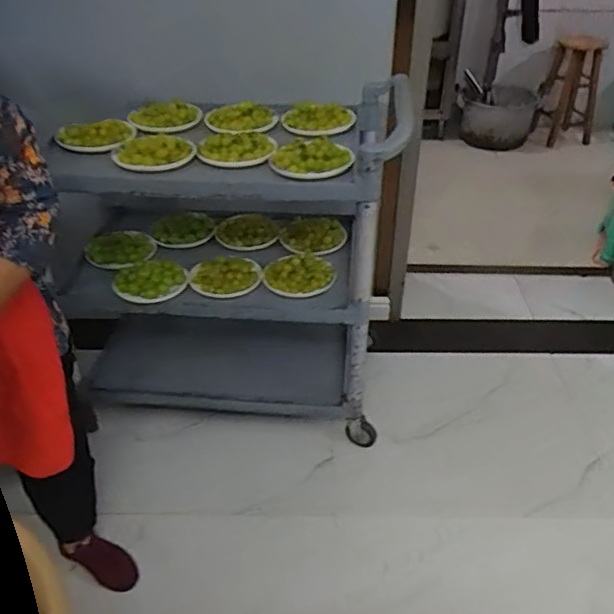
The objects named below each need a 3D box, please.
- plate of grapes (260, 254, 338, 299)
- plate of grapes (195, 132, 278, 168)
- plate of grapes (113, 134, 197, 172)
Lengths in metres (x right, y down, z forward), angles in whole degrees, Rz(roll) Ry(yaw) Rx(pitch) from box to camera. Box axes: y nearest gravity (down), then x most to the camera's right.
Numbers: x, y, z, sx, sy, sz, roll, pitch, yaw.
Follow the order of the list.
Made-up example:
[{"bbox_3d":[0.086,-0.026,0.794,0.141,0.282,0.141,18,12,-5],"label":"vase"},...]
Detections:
[{"bbox_3d":[-0.021,-0.083,1.657,0.196,0.064,0.142,-4,26,-5],"label":"plate of grapes"},{"bbox_3d":[-0.166,-0.390,1.486,0.168,0.030,0.159,3,46,-3],"label":"plate of grapes"},{"bbox_3d":[-0.377,-0.385,1.508,0.183,0.055,0.198,-9,27,-15],"label":"plate of grapes"}]

